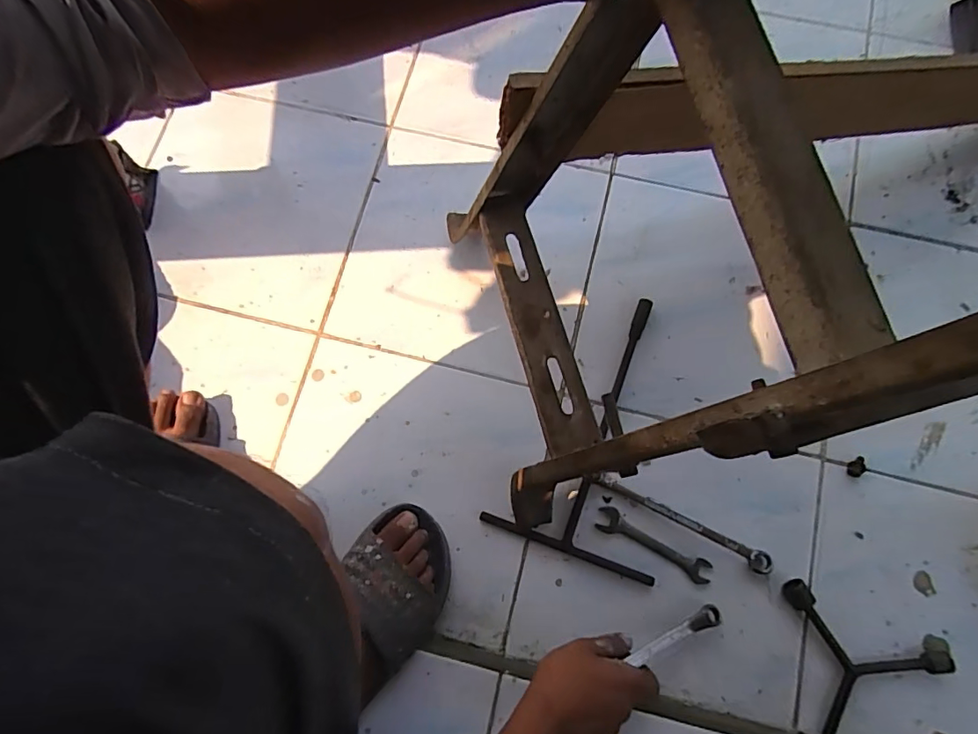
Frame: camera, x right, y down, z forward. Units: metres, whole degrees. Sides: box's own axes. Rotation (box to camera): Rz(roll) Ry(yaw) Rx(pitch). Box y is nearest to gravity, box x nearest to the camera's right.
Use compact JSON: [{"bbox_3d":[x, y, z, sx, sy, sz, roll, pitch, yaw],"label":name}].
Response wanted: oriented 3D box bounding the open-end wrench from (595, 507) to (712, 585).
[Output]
[{"bbox_3d":[0.179,0.194,0.567,0.128,0.004,0.027,27,77,7],"label":"open-end wrench"}]

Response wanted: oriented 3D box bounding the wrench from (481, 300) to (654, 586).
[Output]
[{"bbox_3d":[0.134,0.062,0.595,0.187,0.015,0.302,20,77,6],"label":"wrench"}]

